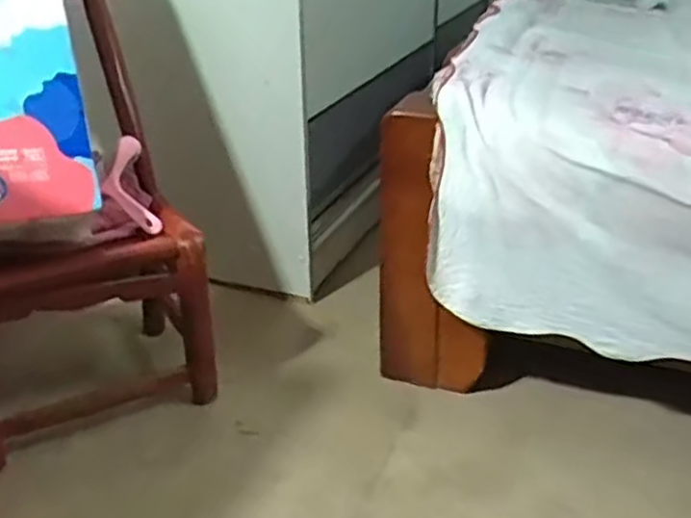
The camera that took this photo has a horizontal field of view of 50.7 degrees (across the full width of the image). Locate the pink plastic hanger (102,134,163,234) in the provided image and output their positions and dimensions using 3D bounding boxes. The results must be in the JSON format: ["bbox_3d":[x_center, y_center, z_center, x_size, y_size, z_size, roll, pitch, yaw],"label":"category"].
[{"bbox_3d":[-0.332,-0.112,1.111,0.067,0.017,0.165,-12,74,-20],"label":"pink plastic hanger"}]

